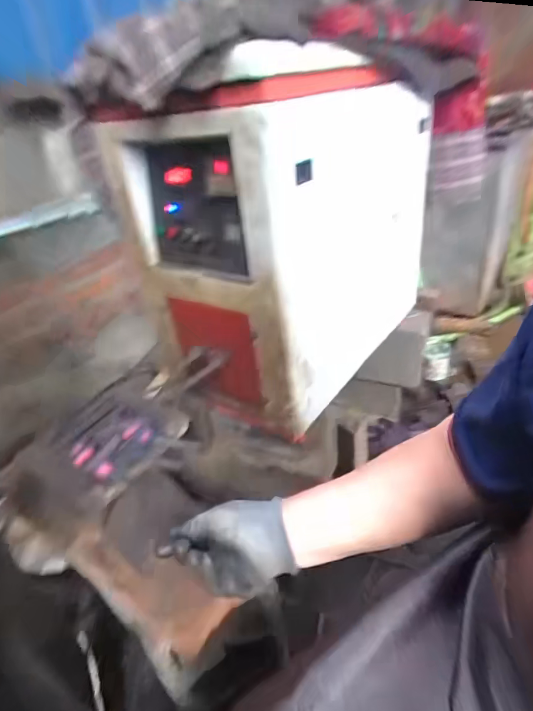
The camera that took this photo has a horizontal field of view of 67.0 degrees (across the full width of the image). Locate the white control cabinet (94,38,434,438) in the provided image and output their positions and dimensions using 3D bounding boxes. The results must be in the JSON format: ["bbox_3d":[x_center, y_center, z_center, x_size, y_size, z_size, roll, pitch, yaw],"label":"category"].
[{"bbox_3d":[0.060,-0.238,0.784,0.313,0.502,0.547,17,40,31],"label":"white control cabinet"}]

